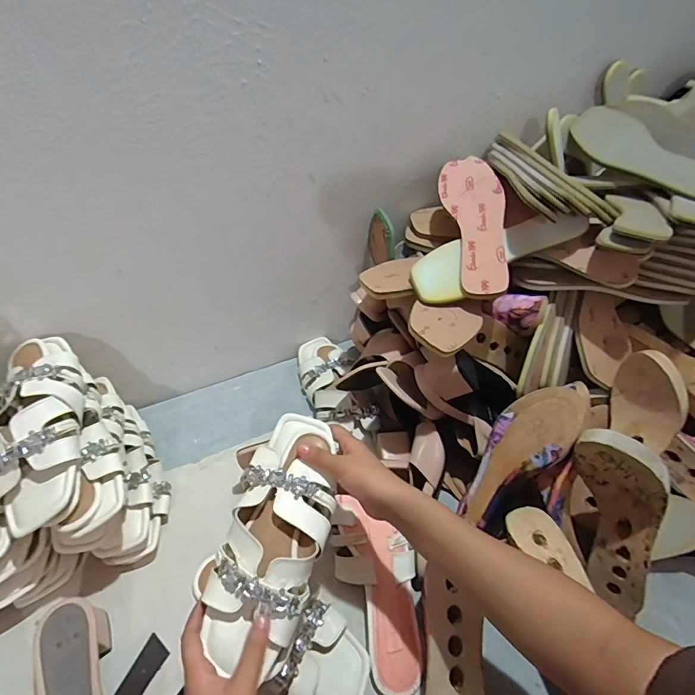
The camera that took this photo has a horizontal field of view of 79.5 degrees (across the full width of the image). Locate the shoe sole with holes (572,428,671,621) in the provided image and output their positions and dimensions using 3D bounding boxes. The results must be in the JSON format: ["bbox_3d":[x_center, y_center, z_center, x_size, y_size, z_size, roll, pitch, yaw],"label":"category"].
[{"bbox_3d":[0.305,0.191,0.476,0.056,0.236,0.082,-20,18,-20],"label":"shoe sole with holes"}]

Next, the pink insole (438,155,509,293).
[{"bbox_3d":[0.180,-0.176,0.576,0.078,0.008,0.237,-10,63,9],"label":"pink insole"}]

